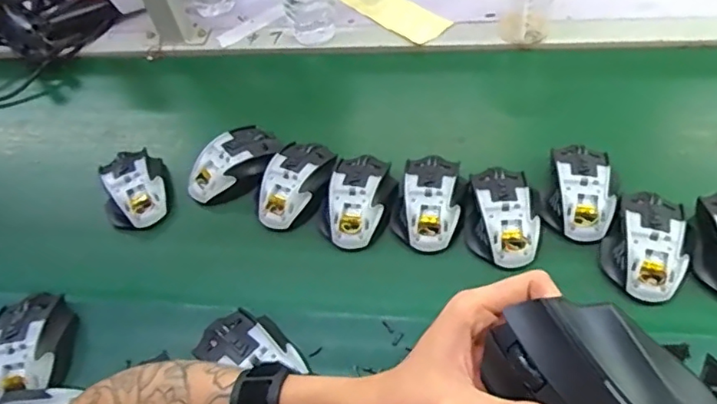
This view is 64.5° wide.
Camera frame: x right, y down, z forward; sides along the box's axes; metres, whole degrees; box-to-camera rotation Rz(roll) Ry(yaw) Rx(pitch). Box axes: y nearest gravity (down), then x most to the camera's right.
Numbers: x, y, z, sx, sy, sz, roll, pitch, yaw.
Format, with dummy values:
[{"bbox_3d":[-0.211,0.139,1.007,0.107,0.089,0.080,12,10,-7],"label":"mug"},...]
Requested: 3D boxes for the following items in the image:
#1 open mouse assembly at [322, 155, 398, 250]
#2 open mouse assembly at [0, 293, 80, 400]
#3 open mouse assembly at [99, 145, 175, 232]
[{"bbox_3d":[0.000,-0.004,0.614,0.073,0.039,0.112,14,55,13],"label":"open mouse assembly"},{"bbox_3d":[-0.308,0.136,0.542,0.070,0.043,0.099,-8,53,-3],"label":"open mouse assembly"},{"bbox_3d":[-0.263,-0.019,0.665,0.081,0.041,0.112,-24,55,-15],"label":"open mouse assembly"}]

